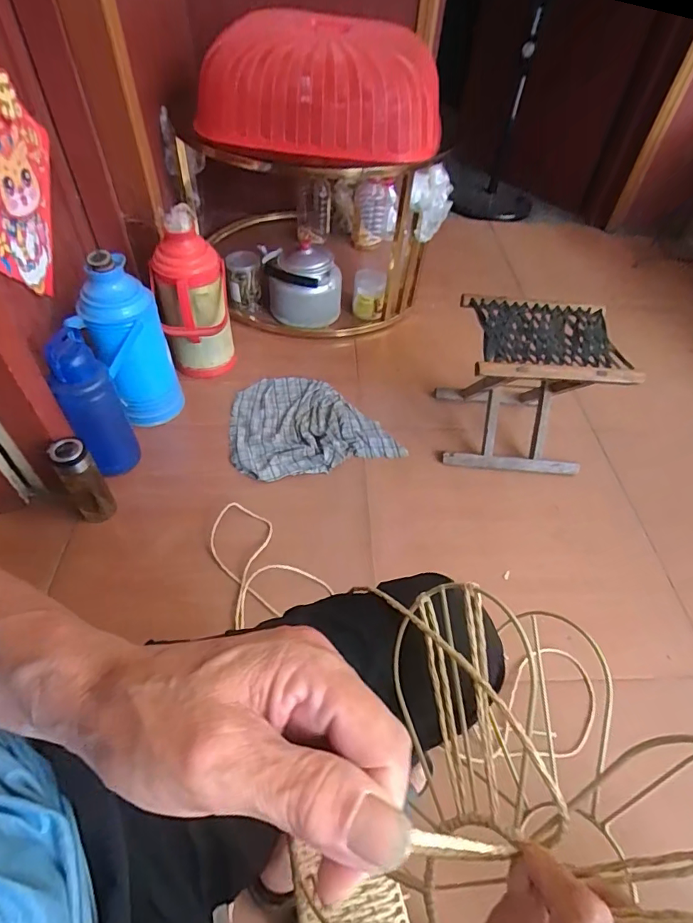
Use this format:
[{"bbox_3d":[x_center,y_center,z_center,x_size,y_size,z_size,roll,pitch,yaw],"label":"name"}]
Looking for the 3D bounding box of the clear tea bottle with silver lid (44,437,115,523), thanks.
[{"bbox_3d":[-0.488,0.045,0.886,0.068,0.200,0.065,-30,58,-28],"label":"clear tea bottle with silver lid"}]

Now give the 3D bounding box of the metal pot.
[{"bbox_3d":[-0.129,-0.510,1.380,0.205,0.194,0.162,-12,52,-16],"label":"metal pot"}]

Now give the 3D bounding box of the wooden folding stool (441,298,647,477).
[{"bbox_3d":[0.394,-0.162,1.064,0.301,0.290,0.248,5,50,0],"label":"wooden folding stool"}]

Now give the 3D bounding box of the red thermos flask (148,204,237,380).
[{"bbox_3d":[-0.352,-0.348,1.102,0.155,0.396,0.128,-8,51,-13],"label":"red thermos flask"}]

